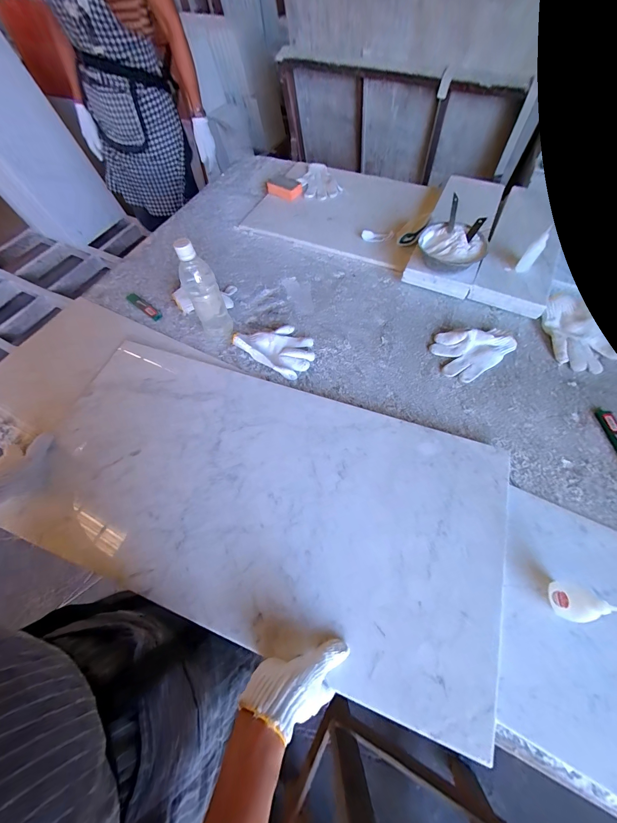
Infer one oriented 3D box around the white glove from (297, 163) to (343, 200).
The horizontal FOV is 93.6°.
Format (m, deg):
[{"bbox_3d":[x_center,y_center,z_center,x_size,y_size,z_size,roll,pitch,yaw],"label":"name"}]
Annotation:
[{"bbox_3d":[0.027,-0.736,0.927,0.109,0.026,0.174,-20,63,-7],"label":"white glove"}]

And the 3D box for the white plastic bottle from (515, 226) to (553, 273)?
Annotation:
[{"bbox_3d":[0.489,-0.346,0.628,0.027,0.086,0.025,36,70,20],"label":"white plastic bottle"}]

